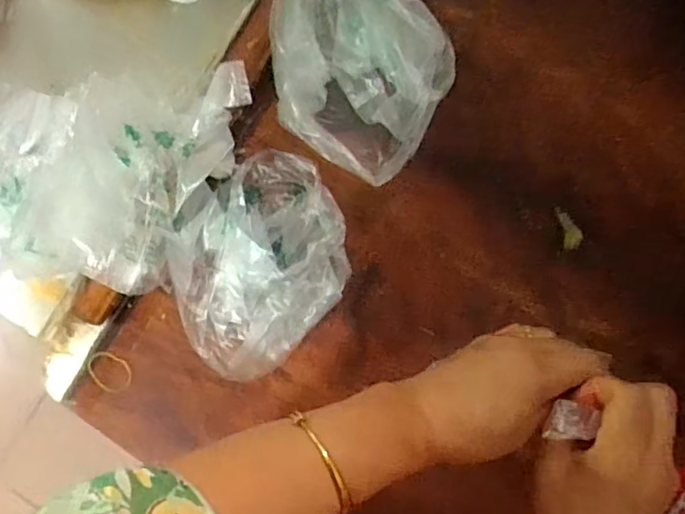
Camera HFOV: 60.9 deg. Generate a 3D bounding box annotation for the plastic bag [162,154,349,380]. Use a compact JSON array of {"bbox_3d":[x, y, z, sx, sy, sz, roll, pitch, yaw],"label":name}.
[{"bbox_3d":[-0.076,0.002,0.516,0.152,0.064,0.174,42,91,6],"label":"plastic bag"}]

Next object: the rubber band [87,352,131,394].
[{"bbox_3d":[-0.220,0.109,0.550,0.044,0.004,0.033,24,89,6],"label":"rubber band"}]

